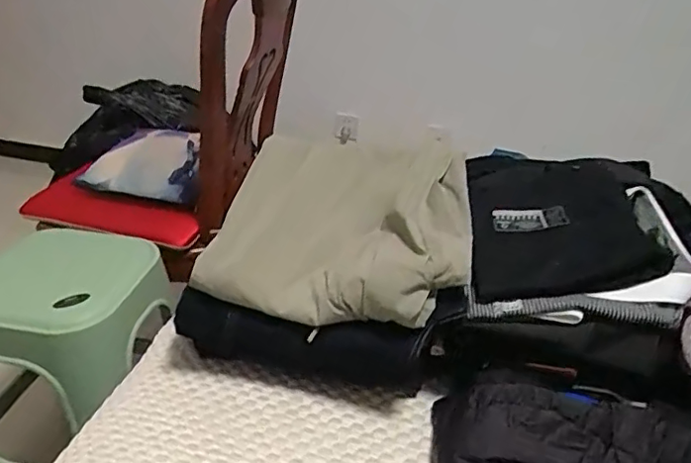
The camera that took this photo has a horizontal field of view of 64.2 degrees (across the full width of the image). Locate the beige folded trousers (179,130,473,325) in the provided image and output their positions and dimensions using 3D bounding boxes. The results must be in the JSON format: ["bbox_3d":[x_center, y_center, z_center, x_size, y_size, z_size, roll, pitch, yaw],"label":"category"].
[{"bbox_3d":[0.001,-0.016,0.656,0.289,0.060,0.261,8,58,14],"label":"beige folded trousers"}]

